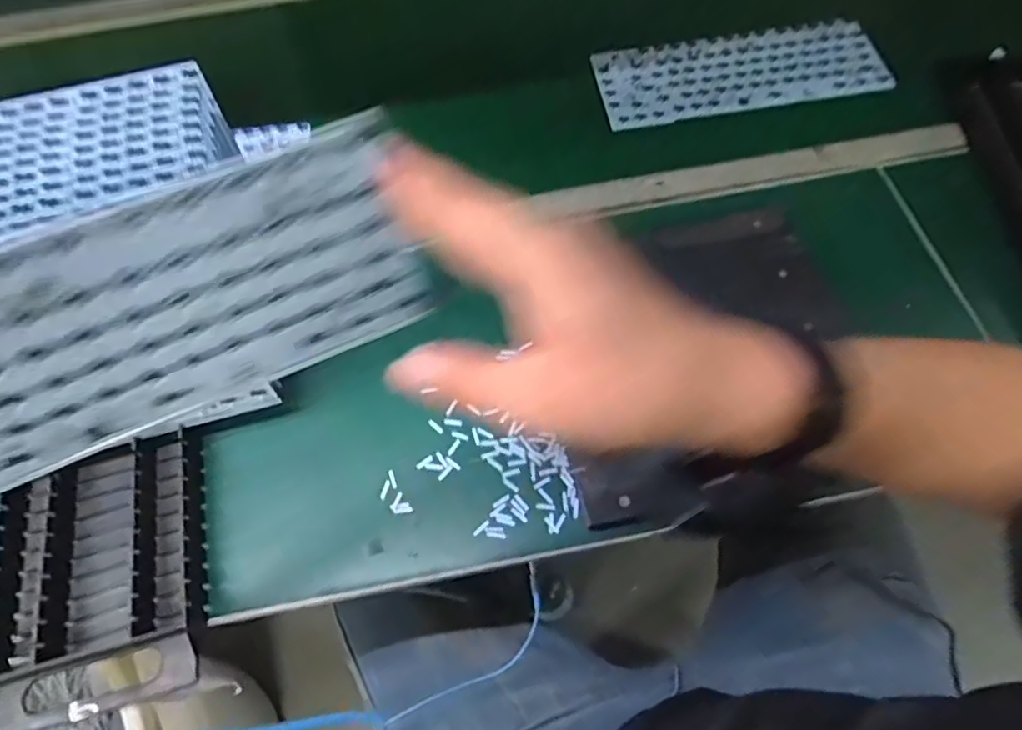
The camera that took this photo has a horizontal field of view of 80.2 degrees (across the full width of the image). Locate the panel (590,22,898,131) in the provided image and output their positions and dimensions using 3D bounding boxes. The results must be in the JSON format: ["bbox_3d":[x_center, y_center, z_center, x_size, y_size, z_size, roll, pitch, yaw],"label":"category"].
[{"bbox_3d":[0.246,-0.323,0.665,0.295,0.015,0.121,-7,62,-1],"label":"panel"}]

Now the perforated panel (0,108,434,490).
[{"bbox_3d":[-0.183,0.000,0.247,0.301,0.122,0.009,-24,63,-11],"label":"perforated panel"}]

